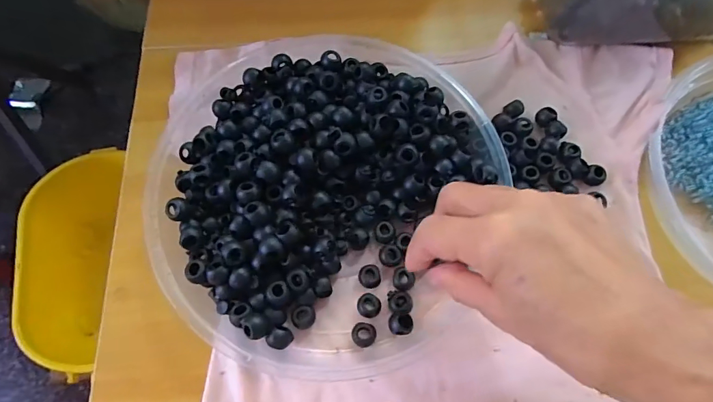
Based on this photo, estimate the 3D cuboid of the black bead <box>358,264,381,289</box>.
[{"bbox_3d":[0.009,0.052,0.286,0.014,0.010,0.015,-13,71,-6],"label":"black bead"}]

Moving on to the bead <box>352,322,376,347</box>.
[{"bbox_3d":[0.005,0.086,0.271,0.015,0.008,0.015,0,70,-1],"label":"bead"}]

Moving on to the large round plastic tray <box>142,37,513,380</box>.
[{"bbox_3d":[-0.029,-0.010,0.292,0.234,0.044,0.229,0,70,-1],"label":"large round plastic tray"}]

